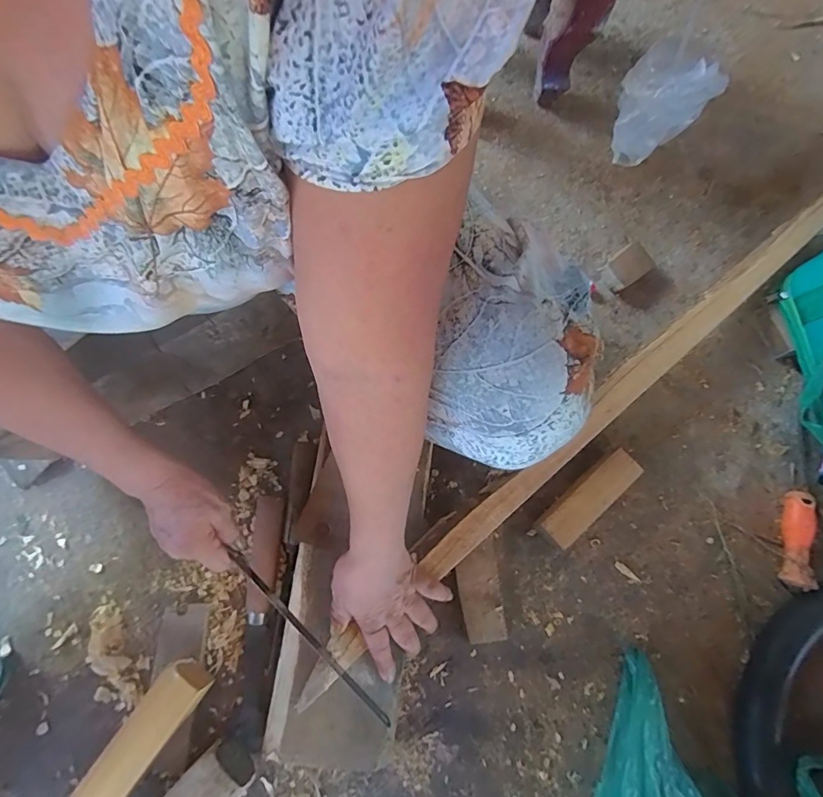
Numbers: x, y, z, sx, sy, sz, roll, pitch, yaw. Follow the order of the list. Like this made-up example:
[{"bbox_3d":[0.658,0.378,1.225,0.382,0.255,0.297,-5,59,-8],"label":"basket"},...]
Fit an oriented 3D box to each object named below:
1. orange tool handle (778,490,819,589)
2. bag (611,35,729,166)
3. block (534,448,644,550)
[{"bbox_3d":[0.445,0.160,0.528,0.026,0.030,0.108,14,76,4],"label":"orange tool handle"},{"bbox_3d":[0.339,-0.403,0.637,0.114,0.161,0.092,39,77,9],"label":"bag"},{"bbox_3d":[0.198,0.113,0.525,0.129,0.052,0.040,-39,79,-11],"label":"block"}]

